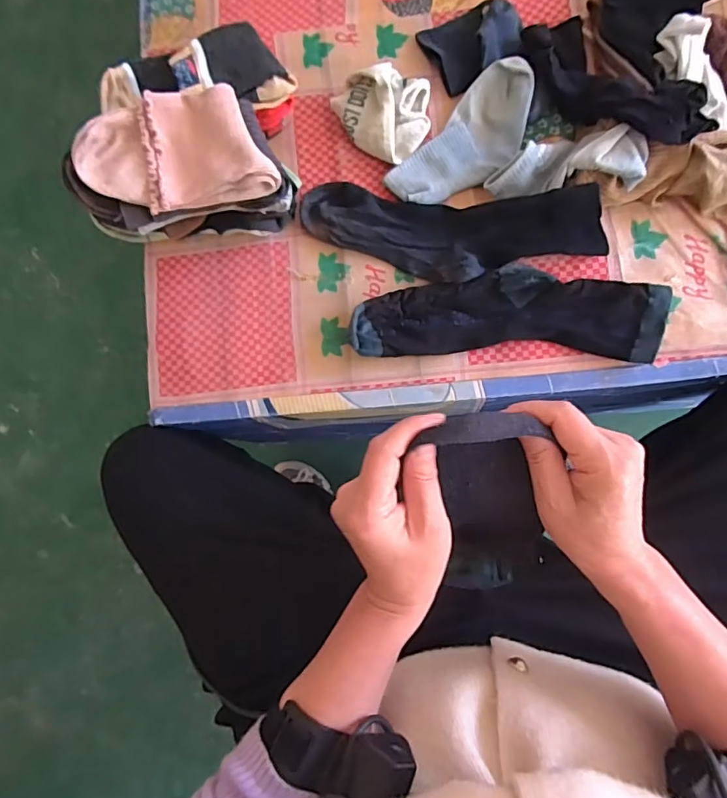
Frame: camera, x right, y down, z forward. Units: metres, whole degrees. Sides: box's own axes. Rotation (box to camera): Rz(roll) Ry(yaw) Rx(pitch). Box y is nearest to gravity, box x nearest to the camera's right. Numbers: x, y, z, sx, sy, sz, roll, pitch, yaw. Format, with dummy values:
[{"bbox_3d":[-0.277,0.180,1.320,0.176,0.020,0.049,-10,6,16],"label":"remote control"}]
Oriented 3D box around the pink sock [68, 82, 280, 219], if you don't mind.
[{"bbox_3d":[-0.165,-0.215,0.452,0.164,0.032,0.089,-9,83,3],"label":"pink sock"}]

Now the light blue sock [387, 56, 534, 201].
[{"bbox_3d":[0.107,-0.261,0.527,0.077,0.029,0.169,43,88,8],"label":"light blue sock"}]

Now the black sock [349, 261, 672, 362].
[{"bbox_3d":[0.137,-0.082,0.502,0.287,0.026,0.084,1,83,5],"label":"black sock"}]

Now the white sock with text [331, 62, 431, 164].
[{"bbox_3d":[0.023,-0.299,0.527,0.093,0.050,0.088,-1,83,4],"label":"white sock with text"}]

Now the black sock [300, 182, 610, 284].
[{"bbox_3d":[0.082,-0.164,0.513,0.299,0.038,0.093,7,84,5],"label":"black sock"}]

